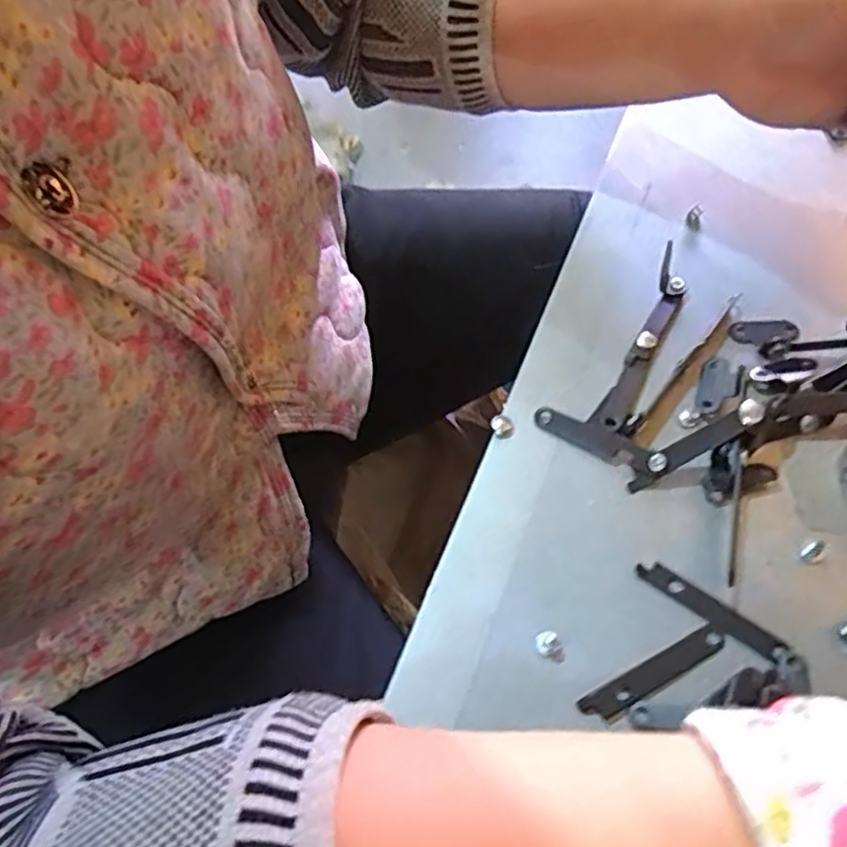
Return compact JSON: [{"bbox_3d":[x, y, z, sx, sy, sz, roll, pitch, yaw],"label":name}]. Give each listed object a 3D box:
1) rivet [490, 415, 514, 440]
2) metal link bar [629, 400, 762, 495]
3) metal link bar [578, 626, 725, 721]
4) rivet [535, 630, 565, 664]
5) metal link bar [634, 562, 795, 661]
[{"bbox_3d":[0.031,0.001,0.270,0.008,0.004,0.010,-18,60,-12],"label":"rivet"},{"bbox_3d":[0.098,0.008,0.253,0.054,0.006,0.007,-32,57,6],"label":"metal link bar"},{"bbox_3d":[0.073,0.079,0.220,0.052,0.004,0.009,-24,61,-16],"label":"metal link bar"},{"bbox_3d":[0.041,0.072,0.224,0.008,0.004,0.011,-14,59,-10],"label":"rivet"},{"bbox_3d":[0.096,0.061,0.231,0.051,0.004,0.009,33,63,18],"label":"metal link bar"}]

